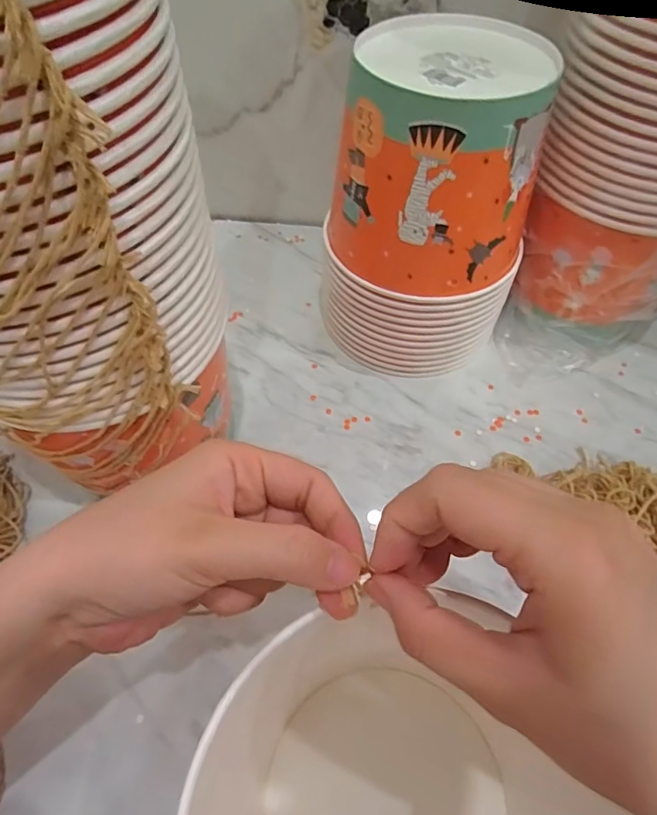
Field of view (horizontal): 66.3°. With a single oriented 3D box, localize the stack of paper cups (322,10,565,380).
[{"bbox_3d":[0.076,-0.141,0.394,0.149,0.220,0.127,20,57,13],"label":"stack of paper cups"}]

